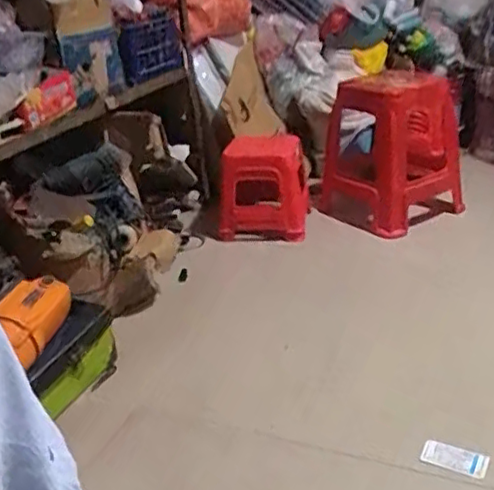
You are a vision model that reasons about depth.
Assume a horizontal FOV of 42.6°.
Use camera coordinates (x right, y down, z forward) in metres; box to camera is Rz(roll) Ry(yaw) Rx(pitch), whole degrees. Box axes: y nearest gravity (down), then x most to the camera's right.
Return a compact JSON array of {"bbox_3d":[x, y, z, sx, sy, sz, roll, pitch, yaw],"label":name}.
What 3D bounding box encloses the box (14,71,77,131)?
[{"bbox_3d":[-0.490,-0.349,1.559,0.047,0.092,0.180,11,46,30],"label":"box"}]

